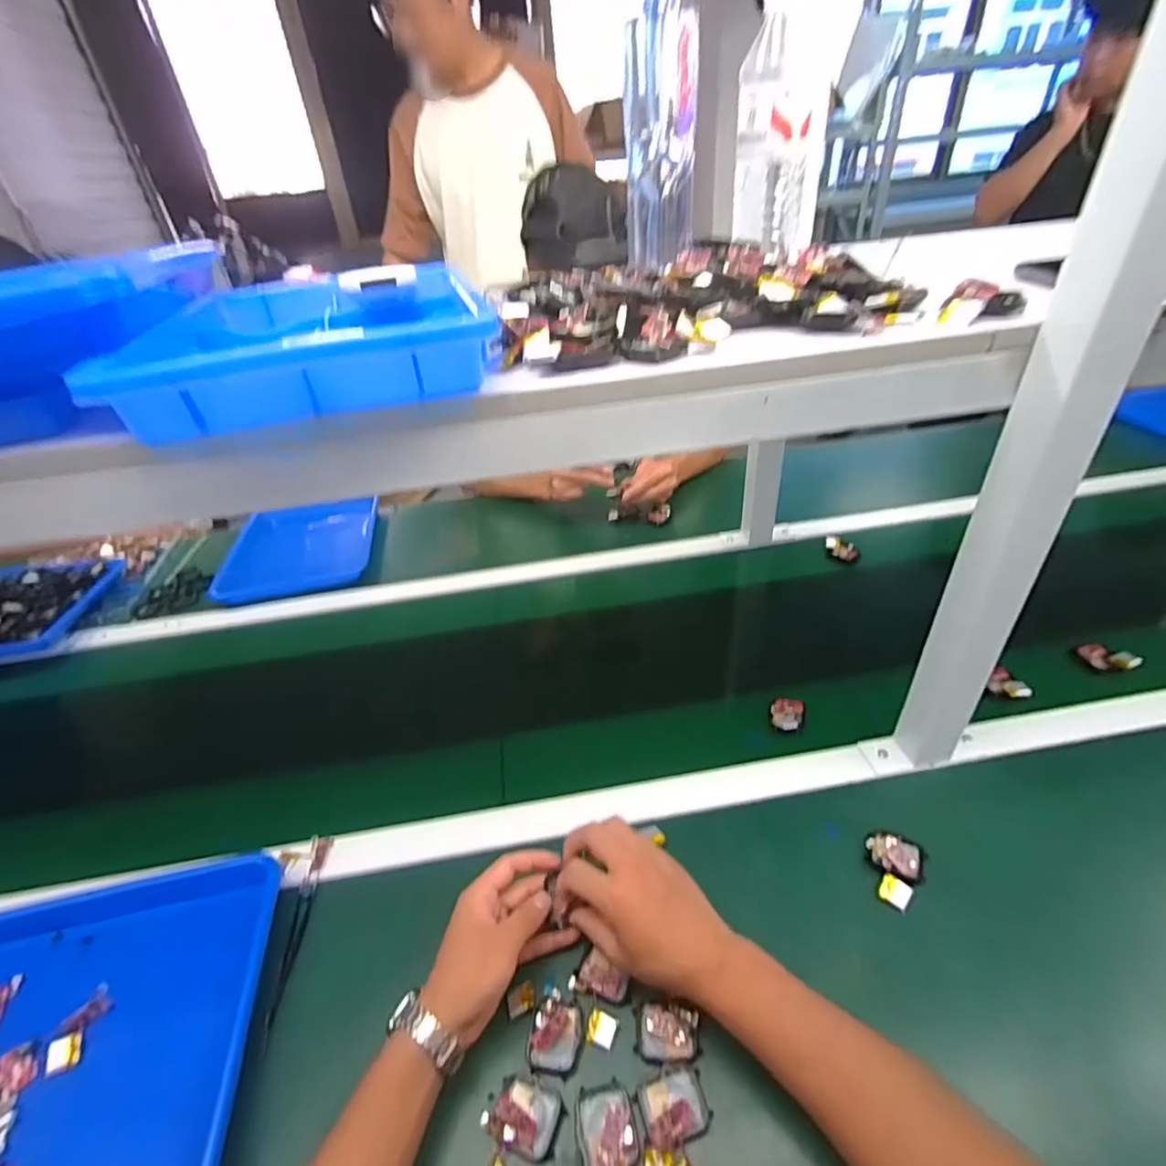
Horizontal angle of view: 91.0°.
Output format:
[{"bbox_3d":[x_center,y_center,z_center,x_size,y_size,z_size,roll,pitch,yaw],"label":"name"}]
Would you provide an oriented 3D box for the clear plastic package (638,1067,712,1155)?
[{"bbox_3d":[0.063,0.356,0.389,0.046,0.016,0.038,-11,37,-6],"label":"clear plastic package"}]

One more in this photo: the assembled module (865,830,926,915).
[{"bbox_3d":[0.274,0.251,0.504,0.045,0.013,0.065,11,40,22],"label":"assembled module"}]

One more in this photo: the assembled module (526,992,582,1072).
[{"bbox_3d":[-0.020,0.337,0.429,0.036,0.007,0.044,5,38,14],"label":"assembled module"}]

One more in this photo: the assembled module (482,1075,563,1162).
[{"bbox_3d":[-0.041,0.364,0.392,0.046,0.011,0.037,10,39,20],"label":"assembled module"}]

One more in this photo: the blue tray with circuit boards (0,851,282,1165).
[{"bbox_3d":[-0.417,0.362,0.433,0.333,0.041,0.262,-11,37,-7],"label":"blue tray with circuit boards"}]

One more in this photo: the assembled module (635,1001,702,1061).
[{"bbox_3d":[0.062,0.331,0.423,0.046,0.009,0.035,-2,37,5],"label":"assembled module"}]

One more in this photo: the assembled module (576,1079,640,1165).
[{"bbox_3d":[0.016,0.367,0.384,0.041,0.013,0.048,-3,37,4],"label":"assembled module"}]

